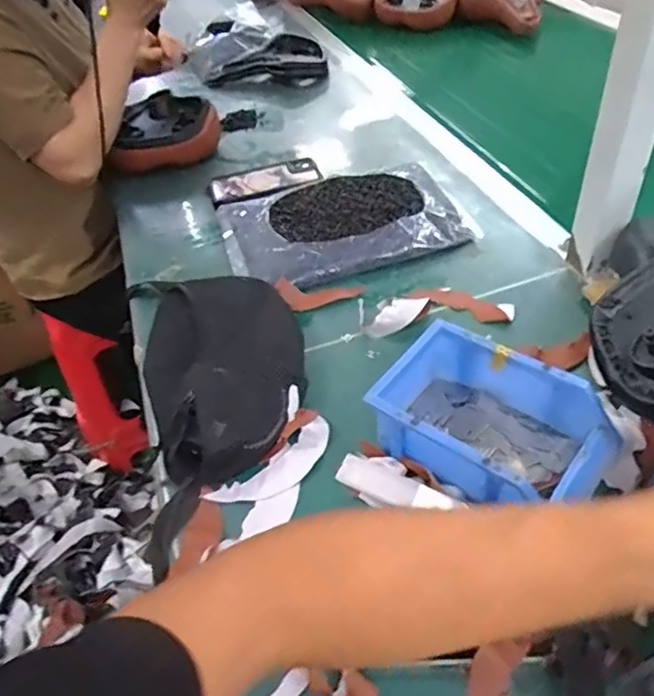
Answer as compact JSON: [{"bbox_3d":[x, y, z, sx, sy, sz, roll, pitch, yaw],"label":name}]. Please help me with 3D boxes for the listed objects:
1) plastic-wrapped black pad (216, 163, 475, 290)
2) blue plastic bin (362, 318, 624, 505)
[{"bbox_3d":[0.017,-0.167,0.781,0.295,0.026,0.215,-14,46,-7],"label":"plastic-wrapped black pad"},{"bbox_3d":[0.133,0.067,0.494,0.172,0.074,0.120,28,54,29],"label":"blue plastic bin"}]

